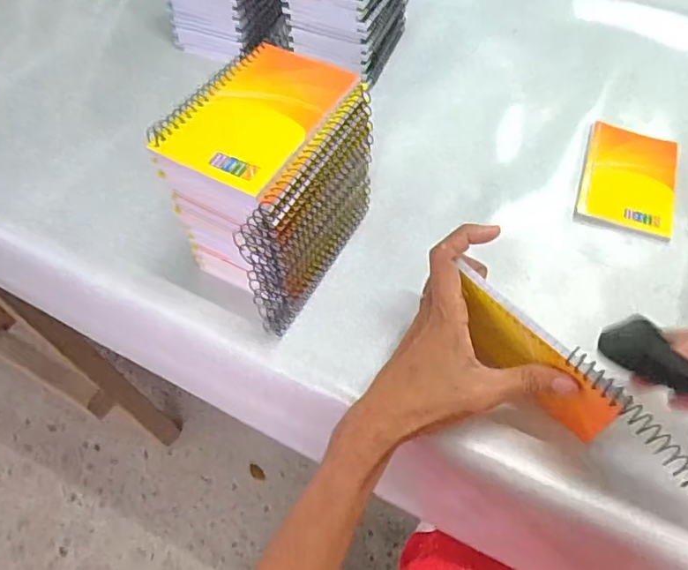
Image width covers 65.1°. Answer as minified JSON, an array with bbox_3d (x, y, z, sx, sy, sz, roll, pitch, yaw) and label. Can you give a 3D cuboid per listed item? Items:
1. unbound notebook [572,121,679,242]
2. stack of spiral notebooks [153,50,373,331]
[{"bbox_3d":[0.272,-0.101,0.515,0.083,0.011,0.131,19,57,11],"label":"unbound notebook"},{"bbox_3d":[-0.057,-0.073,0.402,0.098,0.131,0.161,25,59,15],"label":"stack of spiral notebooks"}]

